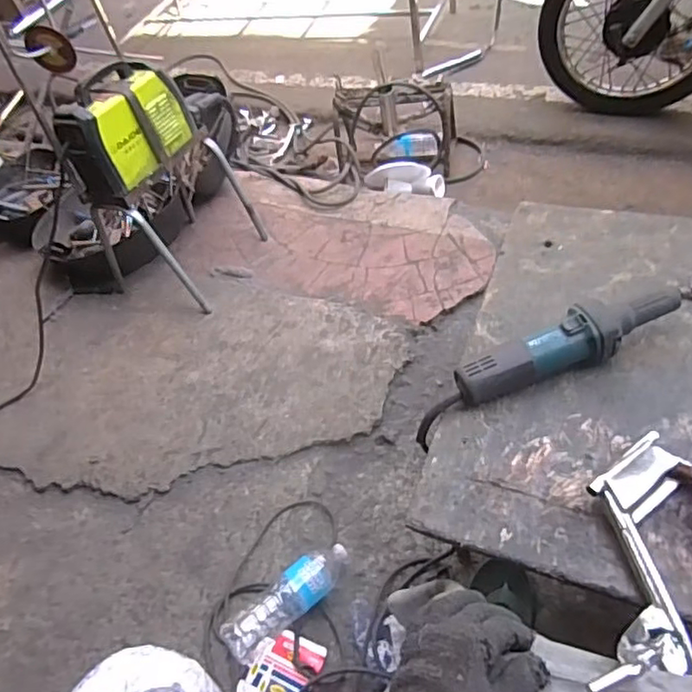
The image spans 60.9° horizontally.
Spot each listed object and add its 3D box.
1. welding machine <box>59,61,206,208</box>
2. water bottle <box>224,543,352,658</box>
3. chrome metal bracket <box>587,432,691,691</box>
[{"bbox_3d":[-0.501,-0.506,1.373,0.137,0.219,0.313,17,57,24],"label":"welding machine"},{"bbox_3d":[-0.101,0.449,1.056,0.256,0.091,0.073,-38,54,-17],"label":"water bottle"},{"bbox_3d":[0.333,0.228,0.652,0.107,0.068,0.300,11,50,13],"label":"chrome metal bracket"}]

